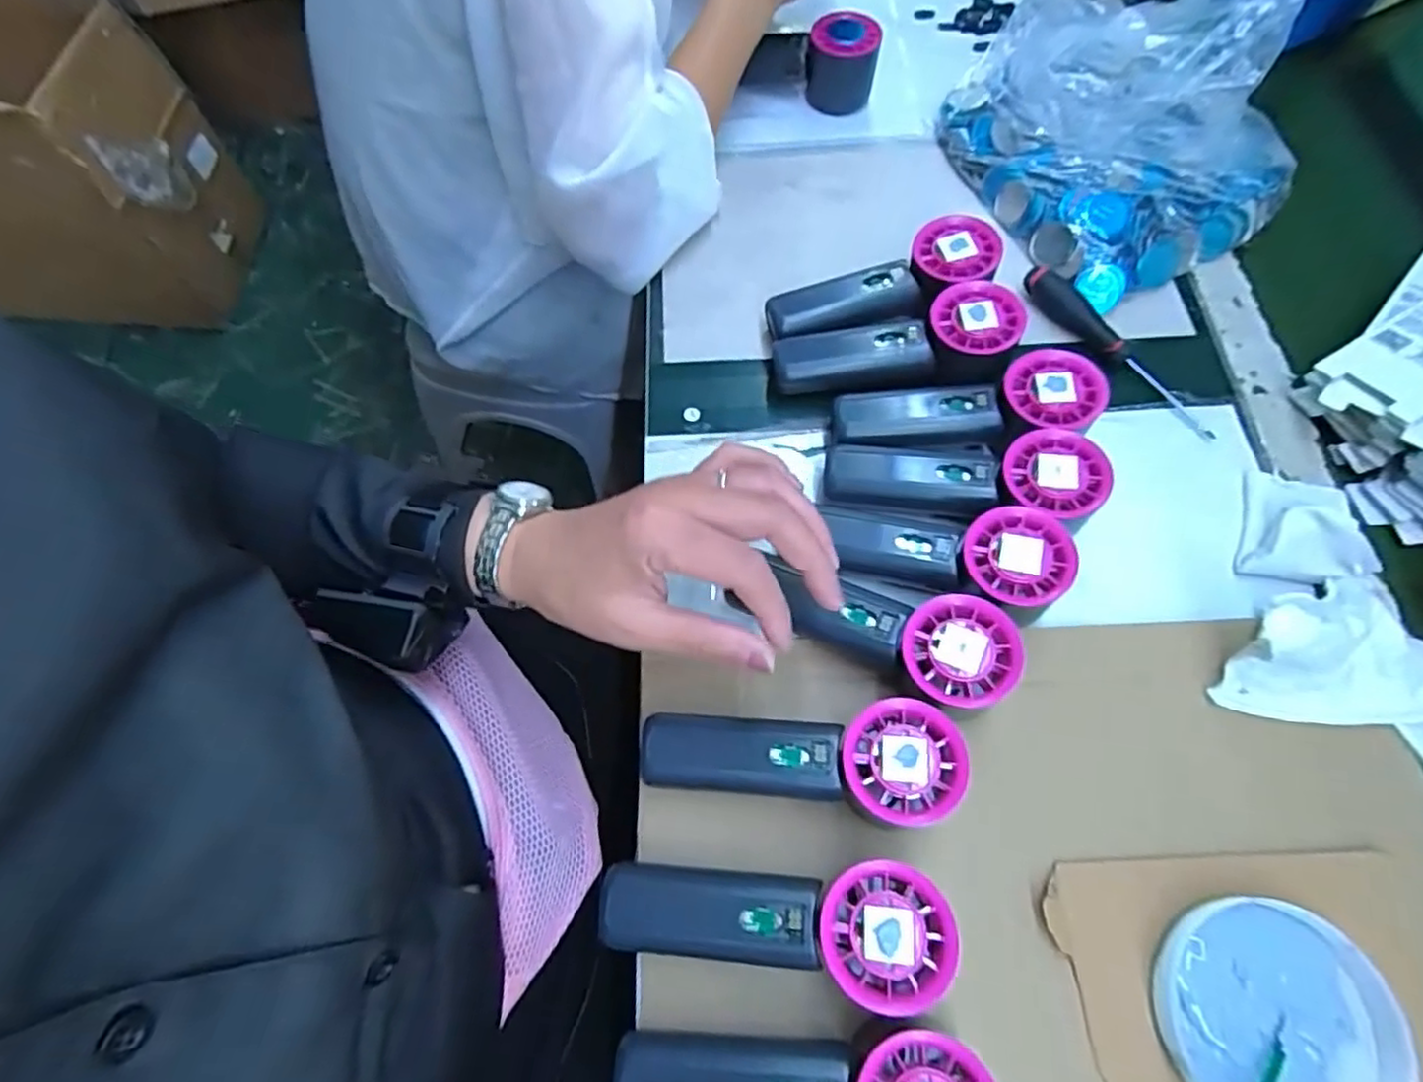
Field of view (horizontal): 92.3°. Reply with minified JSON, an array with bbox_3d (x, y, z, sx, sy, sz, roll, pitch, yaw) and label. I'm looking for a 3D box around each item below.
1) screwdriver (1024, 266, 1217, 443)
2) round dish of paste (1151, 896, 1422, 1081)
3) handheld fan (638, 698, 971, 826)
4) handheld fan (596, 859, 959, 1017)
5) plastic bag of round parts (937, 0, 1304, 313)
[{"bbox_3d":[0.282,-0.132,0.468,0.028,0.022,0.159,-35,71,-15],"label":"screwdriver"},{"bbox_3d":[0.257,0.218,0.311,0.095,0.021,0.098,0,66,-1],"label":"round dish of paste"},{"bbox_3d":[0.042,0.113,0.345,0.152,0.055,0.051,1,66,-1],"label":"handheld fan"},{"bbox_3d":[0.026,0.174,0.318,0.152,0.057,0.052,6,66,2],"label":"handheld fan"},{"bbox_3d":[0.314,-0.327,0.517,0.241,0.085,0.246,-28,70,-13],"label":"plastic bag of round parts"}]

